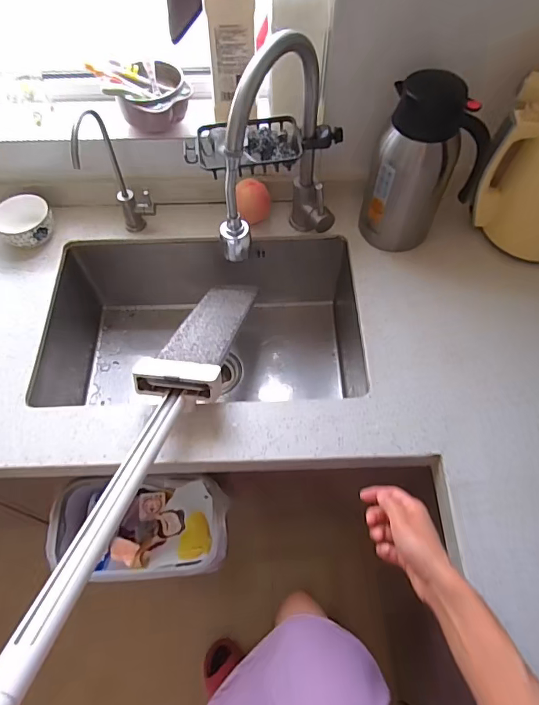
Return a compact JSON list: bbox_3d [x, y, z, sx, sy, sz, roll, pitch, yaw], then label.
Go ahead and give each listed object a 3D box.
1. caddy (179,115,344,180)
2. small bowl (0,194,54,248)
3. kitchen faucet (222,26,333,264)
[{"bbox_3d":[-0.012,-0.341,0.744,0.252,0.045,0.106,-6,60,-7],"label":"caddy"},{"bbox_3d":[-0.453,-0.243,0.844,0.102,0.054,0.089,-34,67,-21],"label":"small bowl"},{"bbox_3d":[0.029,-0.266,0.676,0.082,0.337,0.255,28,61,13],"label":"kitchen faucet"}]

